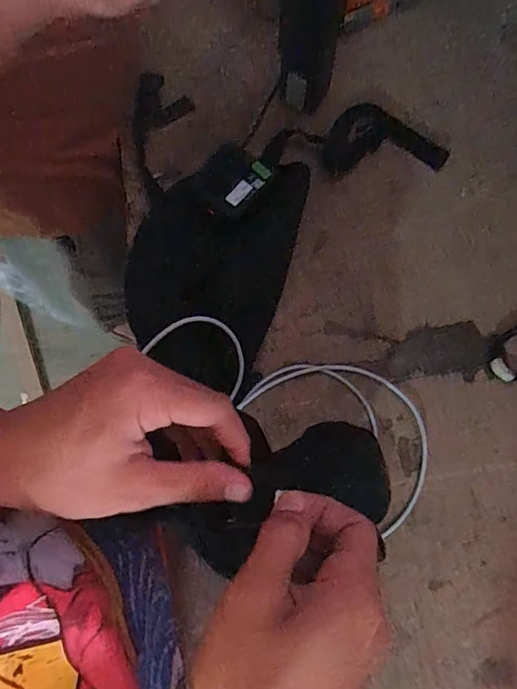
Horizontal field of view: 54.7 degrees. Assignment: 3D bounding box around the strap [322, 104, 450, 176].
[{"bbox_3d":[0.154,-0.246,0.605,0.145,0.012,0.089,4,71,0],"label":"strap"}]

